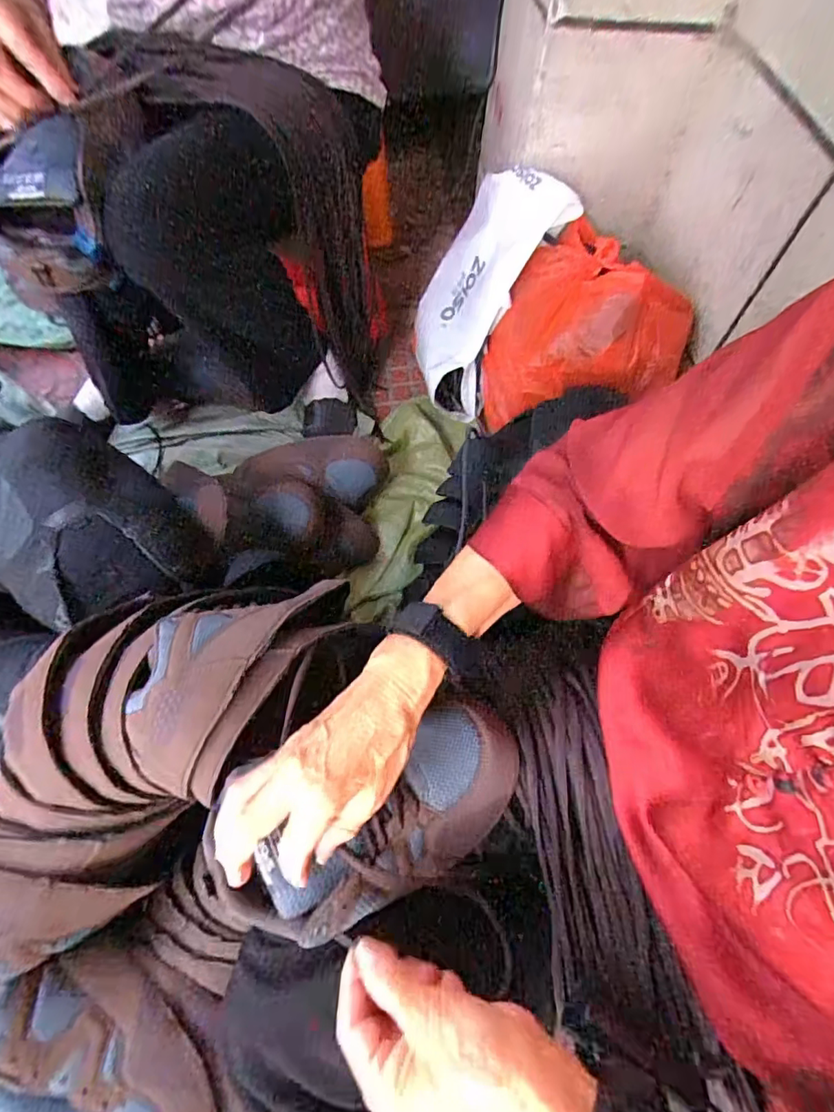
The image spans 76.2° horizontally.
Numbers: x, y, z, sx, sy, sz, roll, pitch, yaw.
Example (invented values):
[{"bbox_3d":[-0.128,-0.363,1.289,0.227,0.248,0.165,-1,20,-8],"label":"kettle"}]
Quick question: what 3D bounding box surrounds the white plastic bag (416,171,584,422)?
[{"bbox_3d":[0.088,-0.420,0.853,0.199,0.362,0.082,47,42,18],"label":"white plastic bag"}]

